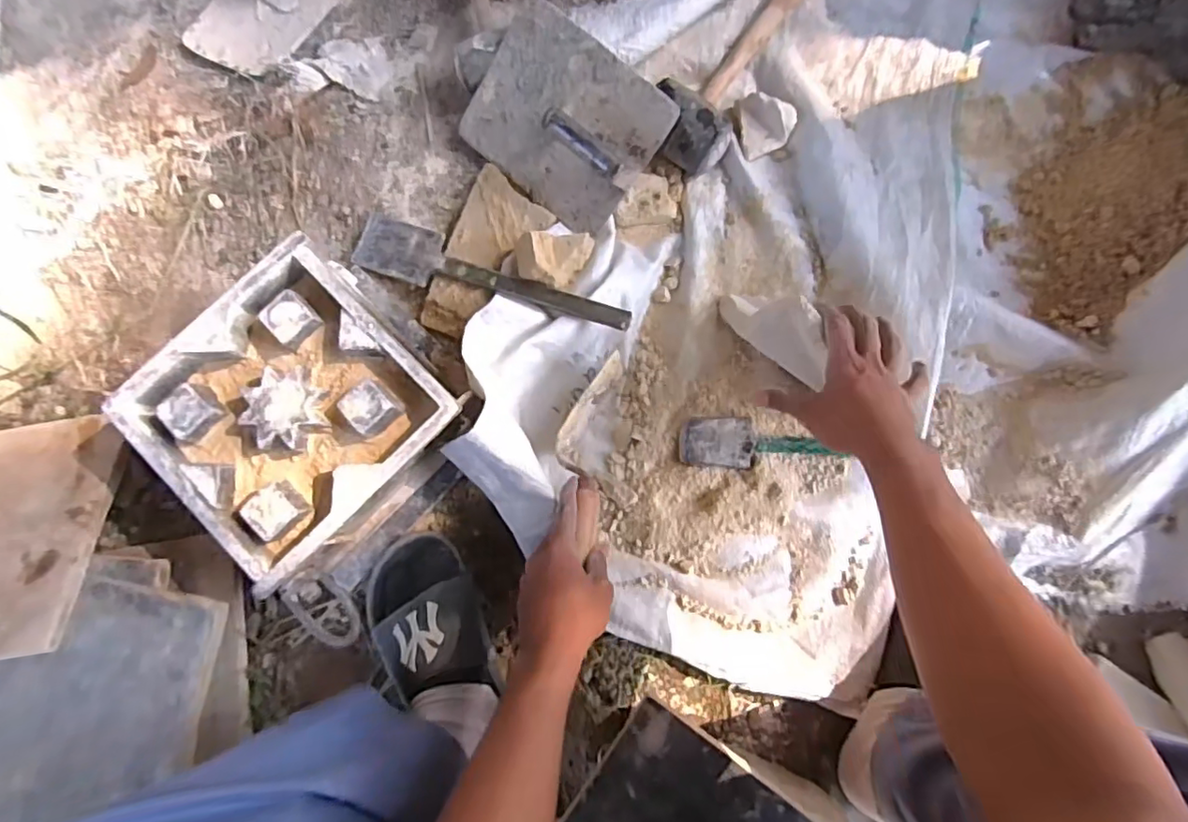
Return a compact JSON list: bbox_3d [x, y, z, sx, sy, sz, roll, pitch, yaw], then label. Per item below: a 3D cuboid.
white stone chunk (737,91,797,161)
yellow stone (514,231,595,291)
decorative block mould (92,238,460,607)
[{"bbox_3d":[0.197,-0.329,0.673,0.057,0.034,0.064,-9,81,0],"label":"white stone chunk"},{"bbox_3d":[-0.043,-0.160,0.624,0.081,0.033,0.057,-1,81,1],"label":"yellow stone"},{"bbox_3d":[-0.275,-0.001,0.546,0.229,0.055,0.226,-44,82,-3],"label":"decorative block mould"}]

